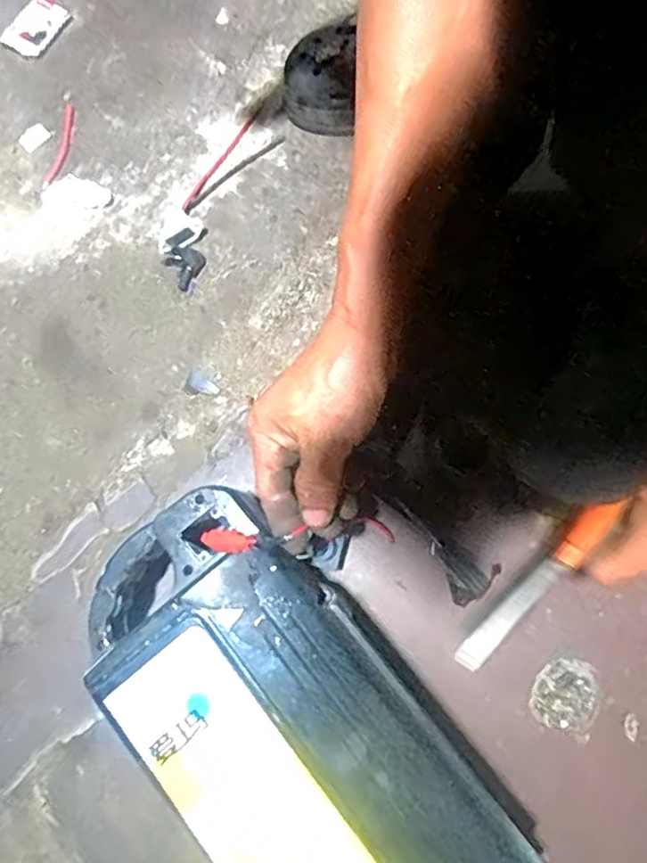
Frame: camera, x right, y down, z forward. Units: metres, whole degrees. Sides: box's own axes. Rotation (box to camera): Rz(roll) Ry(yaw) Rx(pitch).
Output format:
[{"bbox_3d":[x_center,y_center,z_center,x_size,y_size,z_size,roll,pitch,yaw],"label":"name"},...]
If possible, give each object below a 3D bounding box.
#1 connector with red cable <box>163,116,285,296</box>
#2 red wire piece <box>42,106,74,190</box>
[{"bbox_3d":[-0.106,-0.228,0.570,0.052,0.020,0.183,29,82,7],"label":"connector with red cable"},{"bbox_3d":[-0.285,-0.311,0.642,0.019,0.004,0.098,12,79,3],"label":"red wire piece"}]

